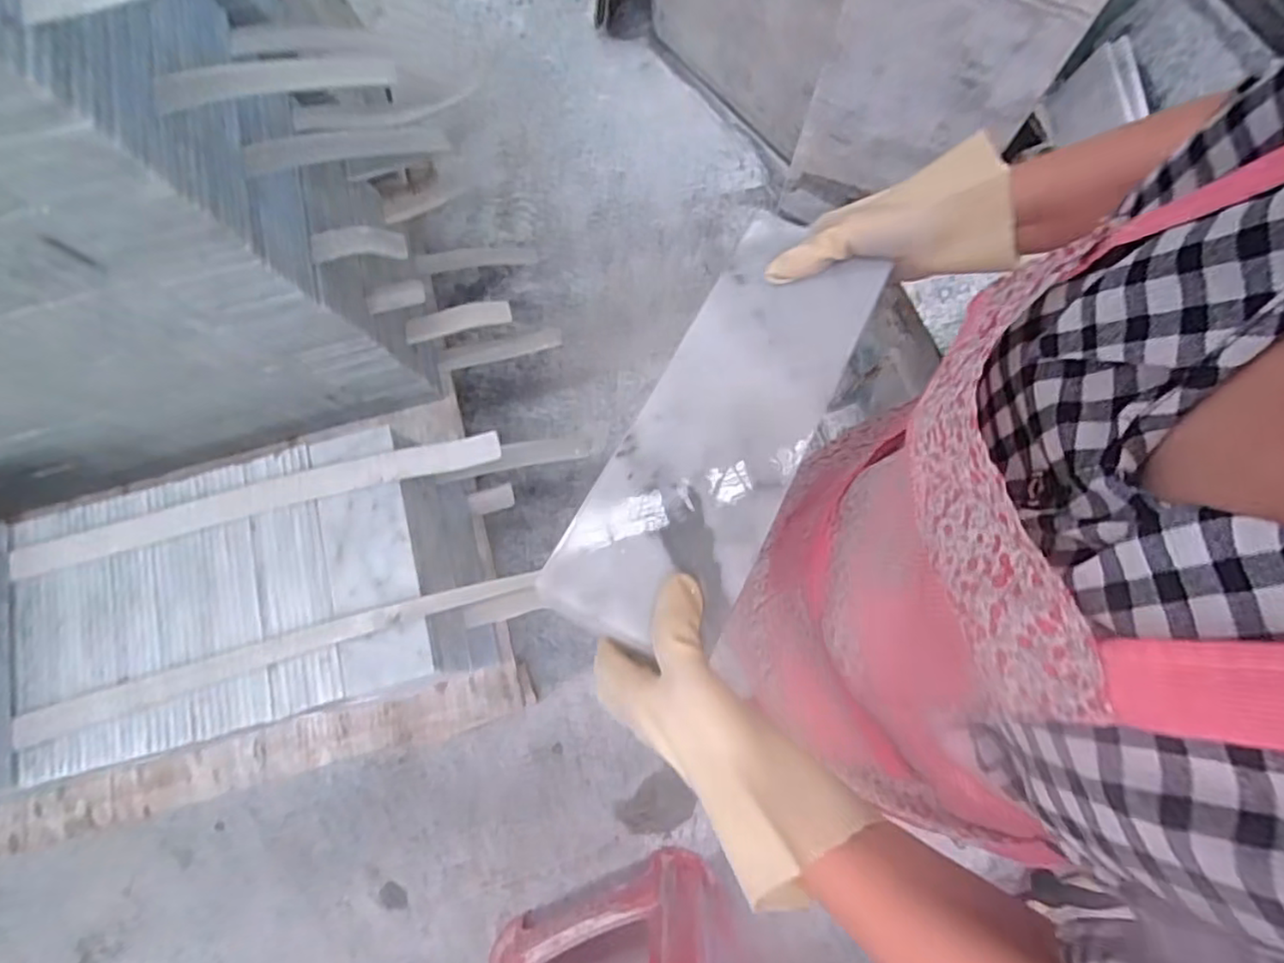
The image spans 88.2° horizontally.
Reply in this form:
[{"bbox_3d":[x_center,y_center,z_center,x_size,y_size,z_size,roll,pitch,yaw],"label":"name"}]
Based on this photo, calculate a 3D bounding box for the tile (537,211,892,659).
[{"bbox_3d":[0.052,-0.040,0.406,0.102,0.015,0.296,29,71,7],"label":"tile"}]

